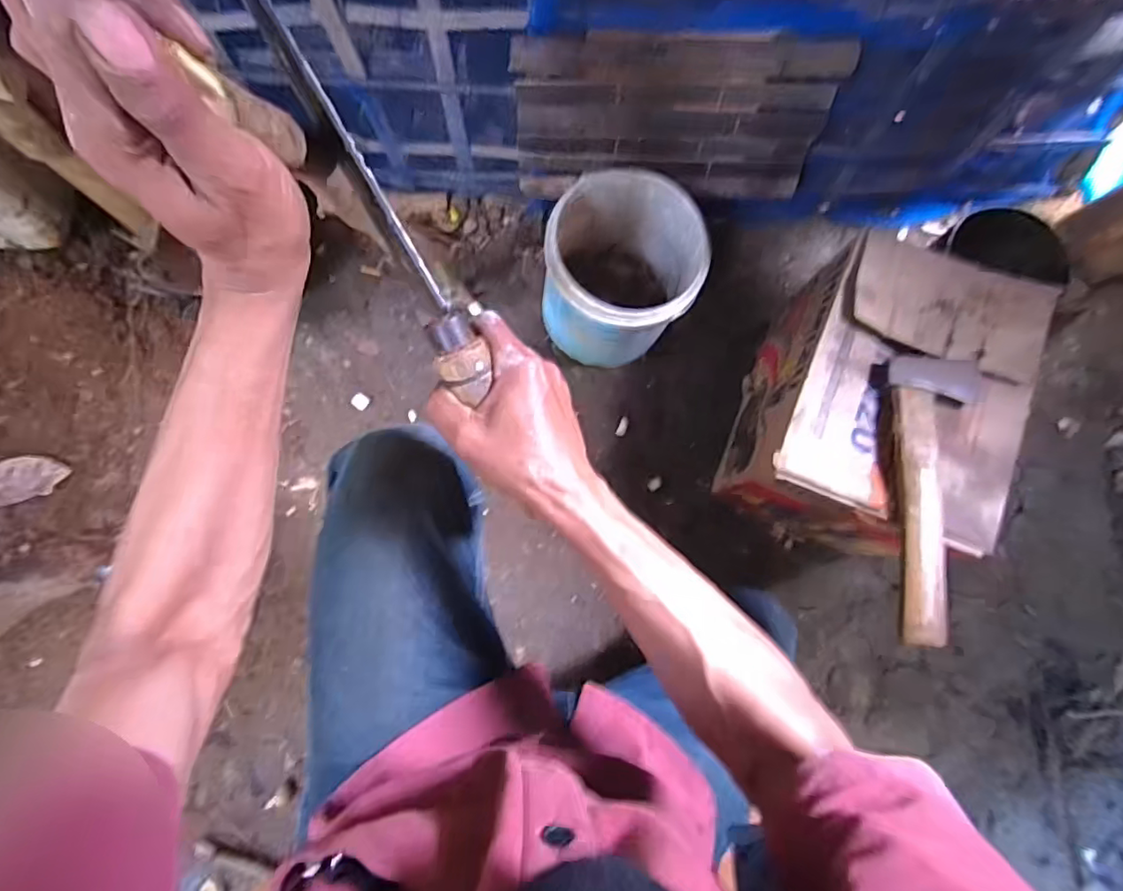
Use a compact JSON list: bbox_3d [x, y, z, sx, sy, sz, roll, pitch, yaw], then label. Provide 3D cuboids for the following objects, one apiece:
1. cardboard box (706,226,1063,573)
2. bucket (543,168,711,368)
[{"bbox_3d":[0.338,-0.042,0.678,0.204,0.243,0.295,25,79,2],"label":"cardboard box"},{"bbox_3d":[0.071,-0.210,0.743,0.179,0.199,0.183,0,81,-2],"label":"bucket"}]

